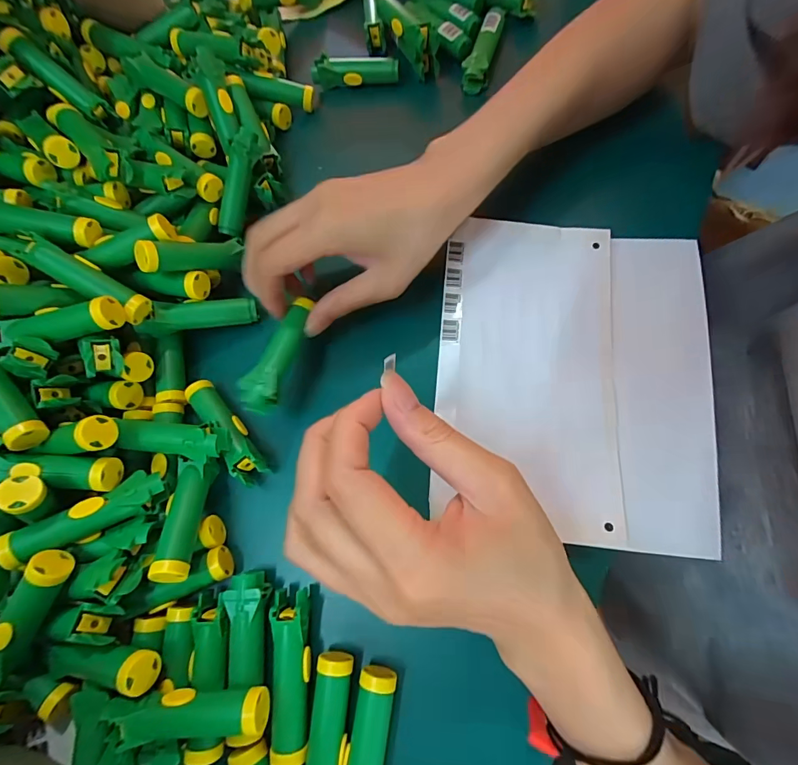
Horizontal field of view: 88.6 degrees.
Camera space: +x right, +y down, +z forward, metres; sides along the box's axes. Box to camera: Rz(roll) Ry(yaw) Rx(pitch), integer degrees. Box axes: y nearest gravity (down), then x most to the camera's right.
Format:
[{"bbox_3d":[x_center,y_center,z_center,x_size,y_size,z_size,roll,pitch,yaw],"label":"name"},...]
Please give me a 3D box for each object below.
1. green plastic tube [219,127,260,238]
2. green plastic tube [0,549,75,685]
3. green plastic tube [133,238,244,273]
[{"bbox_3d":[-0.125,-0.152,0.314,0.019,0.015,0.076,14,97,4],"label":"green plastic tube"},{"bbox_3d":[-0.201,0.126,0.216,0.020,0.016,0.076,32,92,9],"label":"green plastic tube"},{"bbox_3d":[-0.141,-0.089,0.282,0.070,0.016,0.019,-21,72,-44],"label":"green plastic tube"}]

